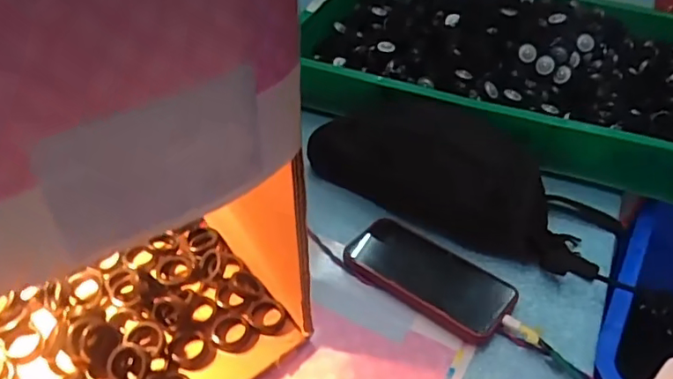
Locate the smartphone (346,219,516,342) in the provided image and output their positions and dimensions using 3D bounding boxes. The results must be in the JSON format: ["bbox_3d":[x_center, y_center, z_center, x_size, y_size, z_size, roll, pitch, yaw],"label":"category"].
[{"bbox_3d":[0.088,0.084,0.557,0.160,0.018,0.080,29,48,26],"label":"smartphone"}]

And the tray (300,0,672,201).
[{"bbox_3d":[0.220,-0.191,0.775,0.523,0.108,0.362,16,43,14],"label":"tray"}]

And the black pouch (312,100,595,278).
[{"bbox_3d":[0.130,-0.021,0.624,0.309,0.086,0.121,28,47,25],"label":"black pouch"}]

